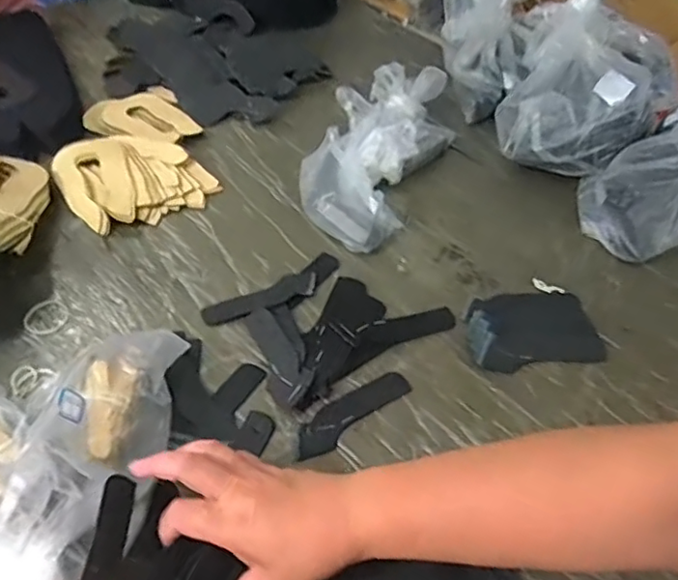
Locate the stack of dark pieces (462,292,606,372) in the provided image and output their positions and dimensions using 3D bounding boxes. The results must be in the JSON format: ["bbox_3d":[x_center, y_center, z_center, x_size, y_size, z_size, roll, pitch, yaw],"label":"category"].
[{"bbox_3d":[0.191,0.037,0.605,0.128,0.014,0.090,-3,47,-6],"label":"stack of dark pieces"}]

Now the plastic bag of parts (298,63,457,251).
[{"bbox_3d":[0.050,-0.183,0.753,0.133,0.072,0.305,20,49,15],"label":"plastic bag of parts"}]

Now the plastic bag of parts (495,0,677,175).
[{"bbox_3d":[0.298,-0.251,0.690,0.191,0.272,0.122,11,47,7],"label":"plastic bag of parts"}]

